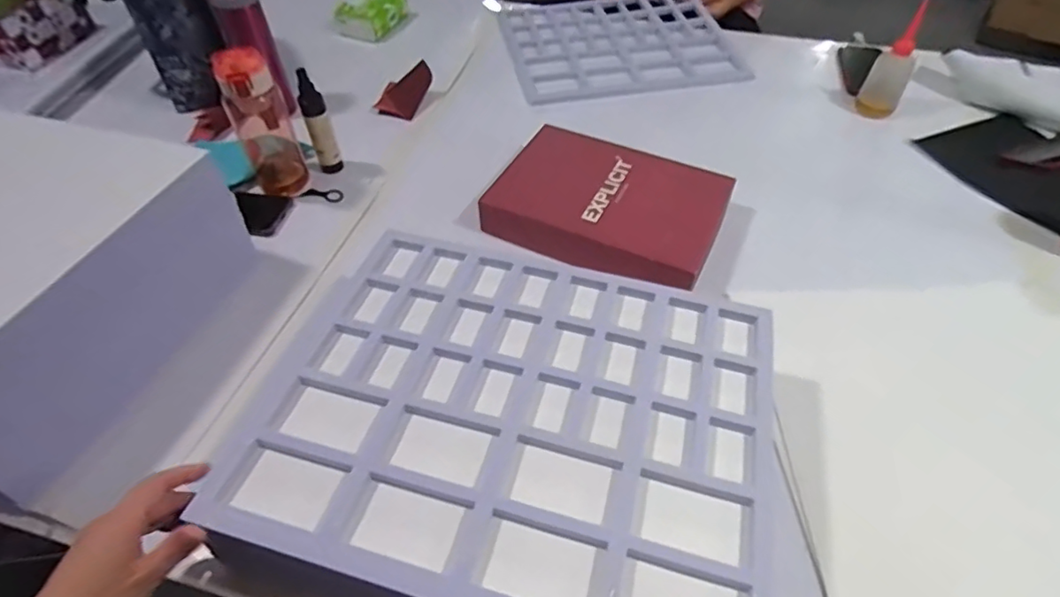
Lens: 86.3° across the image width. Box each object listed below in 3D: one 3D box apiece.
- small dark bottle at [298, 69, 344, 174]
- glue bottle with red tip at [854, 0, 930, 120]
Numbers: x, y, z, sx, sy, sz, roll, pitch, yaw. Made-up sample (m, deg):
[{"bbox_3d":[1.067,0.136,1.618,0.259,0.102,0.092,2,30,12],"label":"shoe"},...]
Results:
[{"bbox_3d":[-0.299,-0.246,0.805,0.034,0.160,0.026,-15,51,-13],"label":"small dark bottle"},{"bbox_3d":[0.614,-0.394,0.950,0.064,0.156,0.057,25,53,19],"label":"glue bottle with red tip"}]

